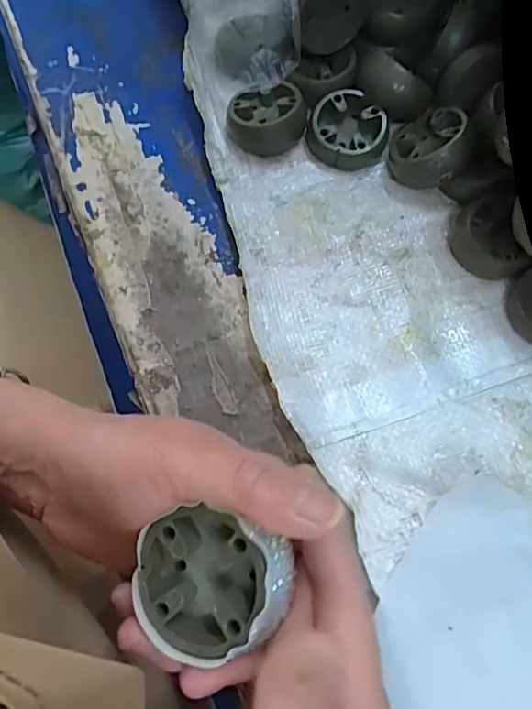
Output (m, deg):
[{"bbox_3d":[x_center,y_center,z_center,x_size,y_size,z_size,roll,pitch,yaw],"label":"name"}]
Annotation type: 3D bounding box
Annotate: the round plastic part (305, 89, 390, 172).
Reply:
[{"bbox_3d":[0.055,-0.150,0.351,0.046,0.025,0.048,0,70,-1],"label":"round plastic part"}]

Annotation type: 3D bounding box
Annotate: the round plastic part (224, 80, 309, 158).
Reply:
[{"bbox_3d":[0.000,-0.161,0.350,0.051,0.024,0.042,0,70,-1],"label":"round plastic part"}]

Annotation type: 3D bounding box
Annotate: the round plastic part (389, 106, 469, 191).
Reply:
[{"bbox_3d":[0.106,-0.134,0.333,0.051,0.020,0.050,9,69,39],"label":"round plastic part"}]

